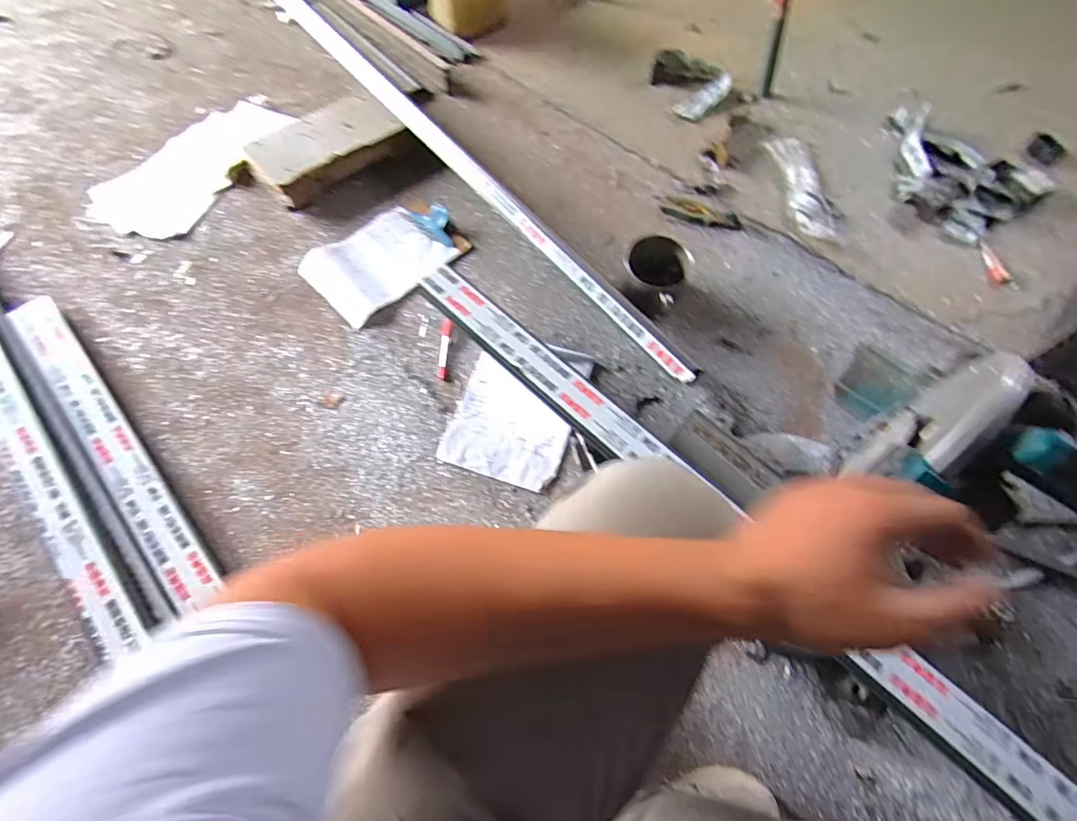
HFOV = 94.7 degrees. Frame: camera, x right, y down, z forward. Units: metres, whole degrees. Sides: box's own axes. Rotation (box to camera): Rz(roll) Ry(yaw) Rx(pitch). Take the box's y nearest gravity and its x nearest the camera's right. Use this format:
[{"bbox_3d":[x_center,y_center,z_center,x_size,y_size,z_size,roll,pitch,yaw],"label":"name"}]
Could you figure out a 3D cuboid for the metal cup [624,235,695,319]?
[{"bbox_3d":[0.233,-0.271,0.999,0.128,0.094,0.135,1,63,-1],"label":"metal cup"}]

